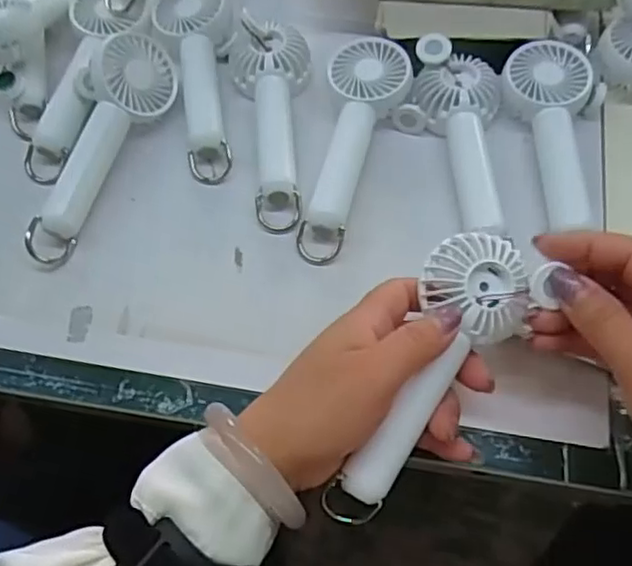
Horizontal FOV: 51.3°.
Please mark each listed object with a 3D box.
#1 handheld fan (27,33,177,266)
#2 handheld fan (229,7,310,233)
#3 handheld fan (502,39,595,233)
[{"bbox_3d":[-0.142,-0.093,0.428,0.057,0.045,0.166,11,62,8],"label":"handheld fan"},{"bbox_3d":[-0.032,-0.112,0.439,0.055,0.034,0.152,-2,61,1],"label":"handheld fan"},{"bbox_3d":[0.151,-0.098,0.432,0.056,0.035,0.133,6,62,6],"label":"handheld fan"}]

